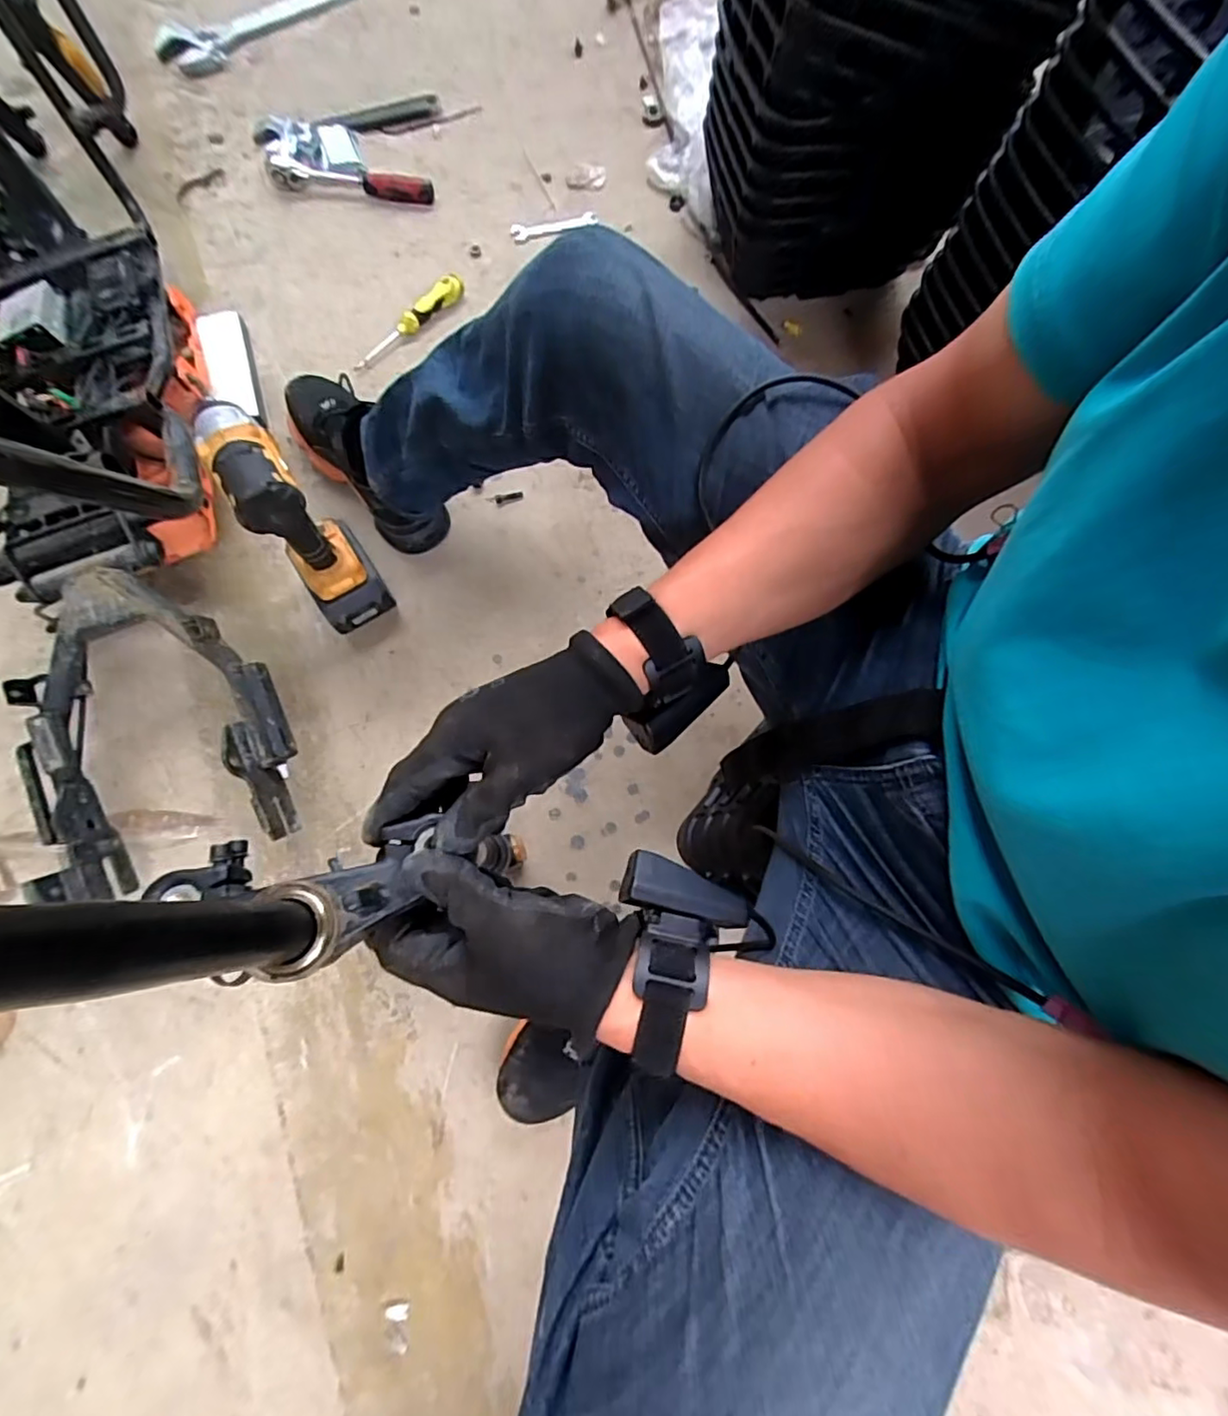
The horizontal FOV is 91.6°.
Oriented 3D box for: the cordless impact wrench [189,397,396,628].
[{"bbox_3d":[-0.332,-0.191,0.625,0.074,0.231,0.144,-34,78,-9],"label":"cordless impact wrench"}]

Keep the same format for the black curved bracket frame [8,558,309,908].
[{"bbox_3d":[-0.479,0.019,0.622,0.261,0.102,0.311,-20,76,-6],"label":"black curved bracket frame"}]

